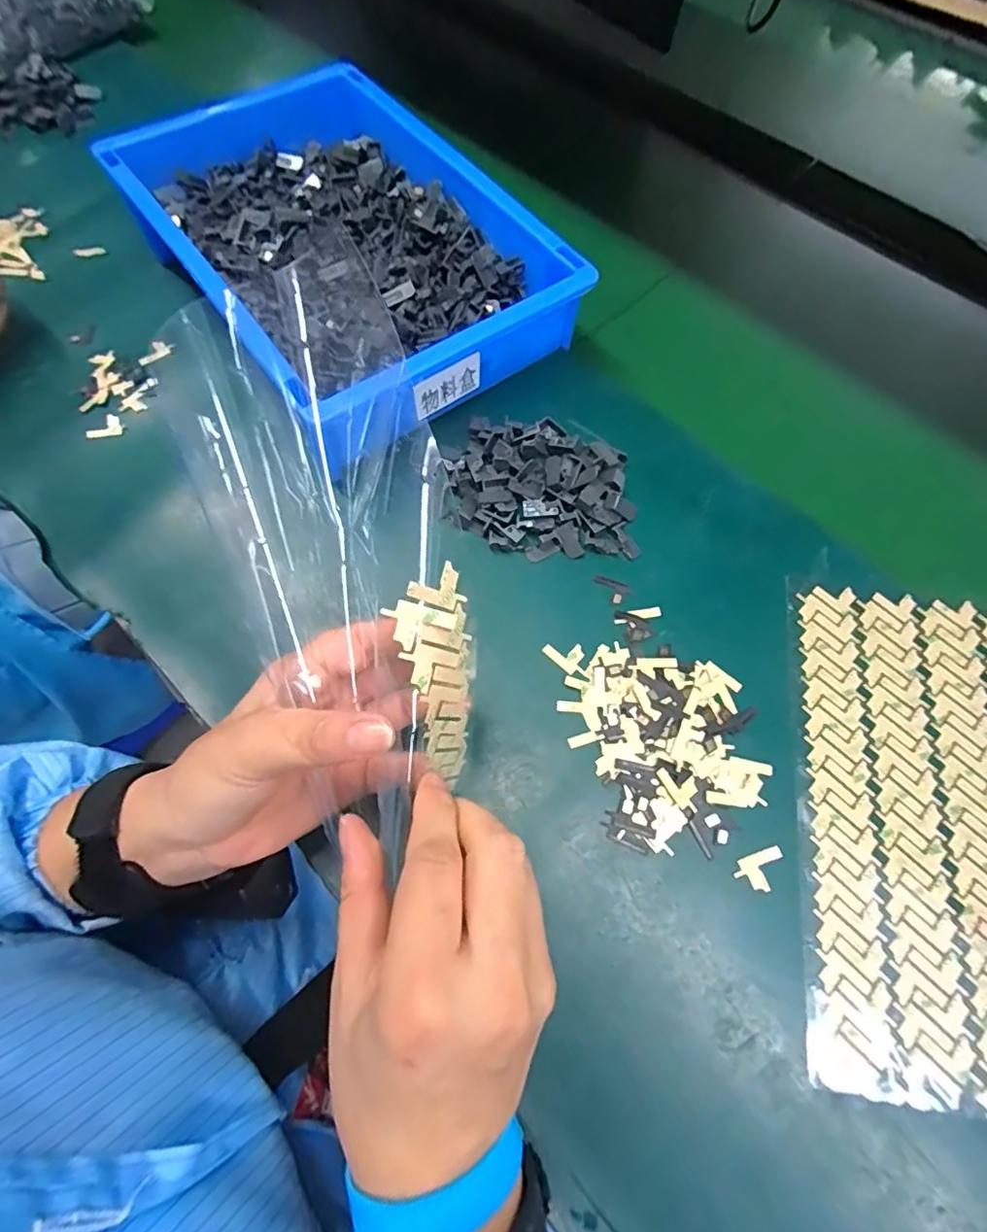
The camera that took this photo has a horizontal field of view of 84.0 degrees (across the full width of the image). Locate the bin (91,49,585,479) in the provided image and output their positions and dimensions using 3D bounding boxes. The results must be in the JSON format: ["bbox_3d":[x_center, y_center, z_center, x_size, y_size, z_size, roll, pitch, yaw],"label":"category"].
[{"bbox_3d":[-0.108,-0.259,0.393,0.206,0.070,0.312,-36,73,-15],"label":"bin"}]

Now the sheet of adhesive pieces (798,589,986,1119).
[{"bbox_3d":[0.245,0.106,0.277,0.164,0.007,0.239,9,68,4],"label":"sheet of adhesive pieces"}]

